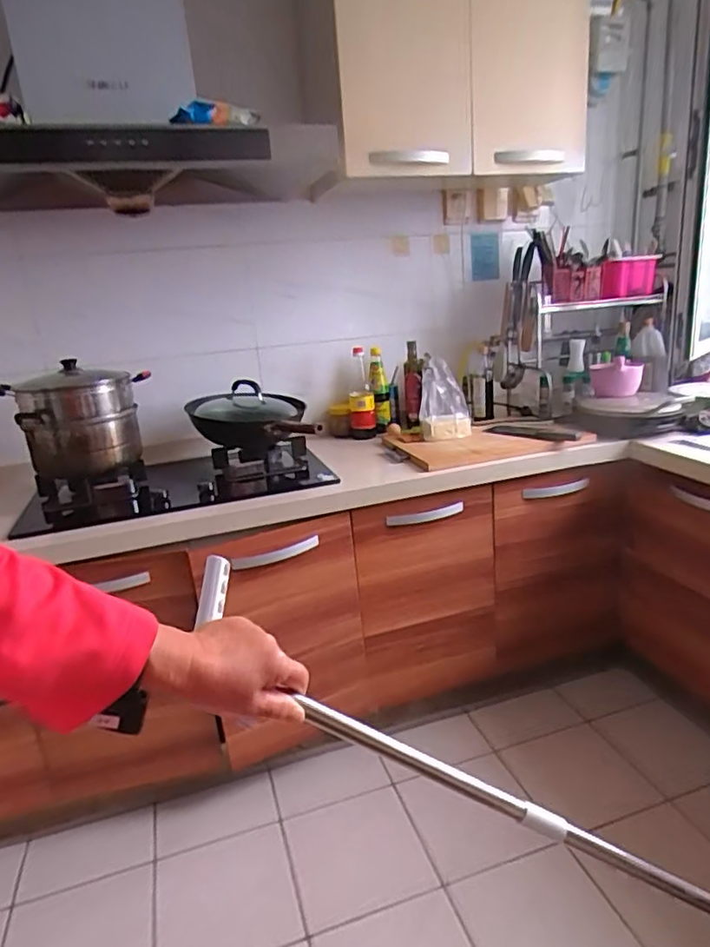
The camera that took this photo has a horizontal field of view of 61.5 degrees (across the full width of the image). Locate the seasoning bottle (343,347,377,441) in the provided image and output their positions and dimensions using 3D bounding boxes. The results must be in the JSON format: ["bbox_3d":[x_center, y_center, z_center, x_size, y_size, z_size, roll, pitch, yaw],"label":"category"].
[{"bbox_3d":[0.019,-0.250,1.857,0.093,0.256,0.073,-4,17,1],"label":"seasoning bottle"}]

